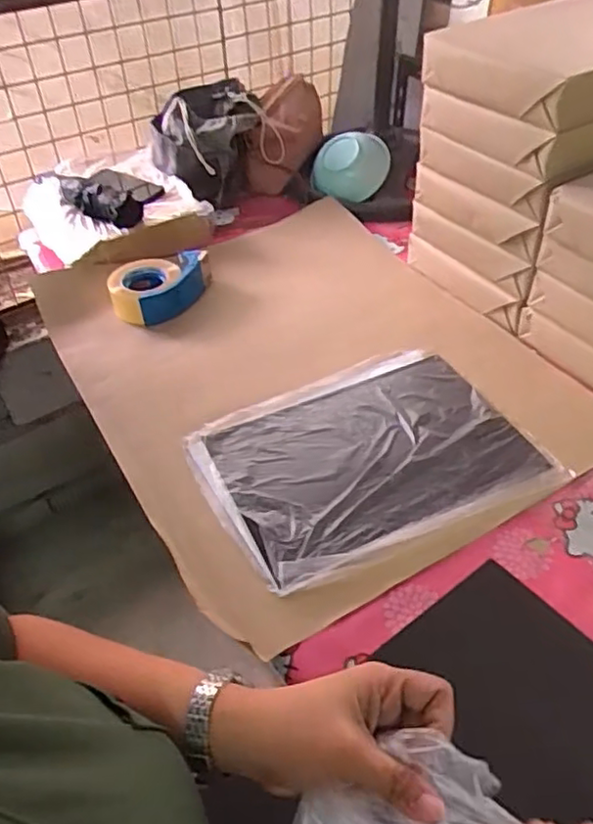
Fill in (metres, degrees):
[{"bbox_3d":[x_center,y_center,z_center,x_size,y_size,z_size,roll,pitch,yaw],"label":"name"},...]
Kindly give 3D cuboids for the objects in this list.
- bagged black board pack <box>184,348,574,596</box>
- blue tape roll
[{"bbox_3d":[0.089,0.054,0.828,0.395,0.018,0.291,-20,47,-17],"label":"bagged black board pack"},{"bbox_3d":[-0.226,-0.207,1.063,0.162,0.061,0.117,-5,44,-3],"label":"blue tape roll"}]

